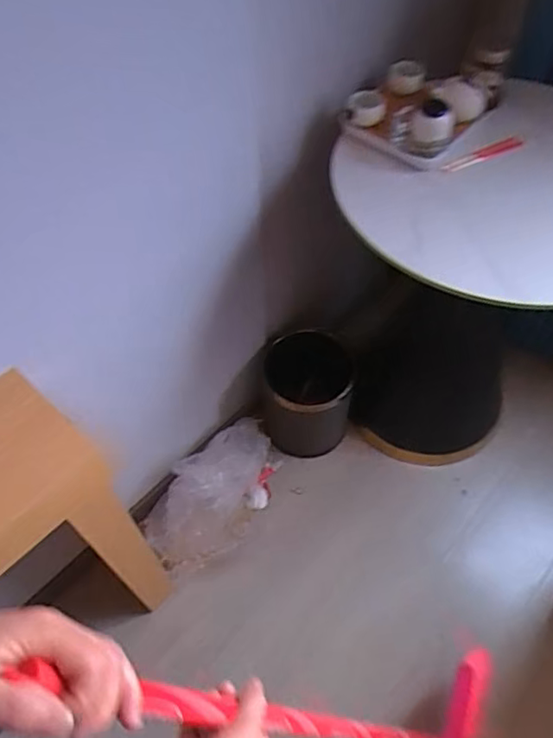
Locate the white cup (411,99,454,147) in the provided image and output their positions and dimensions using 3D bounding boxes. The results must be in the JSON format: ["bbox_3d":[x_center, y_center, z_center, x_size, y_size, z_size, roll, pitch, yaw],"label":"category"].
[{"bbox_3d":[0.258,-0.407,0.918,0.065,0.059,0.053,12,56,9],"label":"white cup"}]

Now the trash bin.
[{"bbox_3d":[0.078,0.059,1.448,0.227,0.253,0.236,0,55,1],"label":"trash bin"}]

